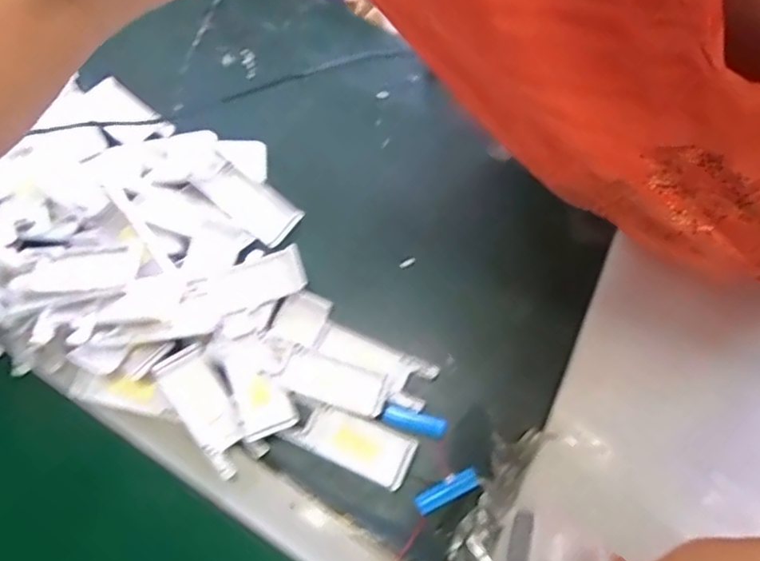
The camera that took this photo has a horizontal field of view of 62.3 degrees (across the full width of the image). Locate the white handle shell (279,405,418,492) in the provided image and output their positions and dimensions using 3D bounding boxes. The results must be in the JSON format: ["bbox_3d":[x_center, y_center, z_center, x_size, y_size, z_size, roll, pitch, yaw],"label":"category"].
[{"bbox_3d":[-0.025,0.127,0.499,0.100,0.012,0.040,22,72,10],"label":"white handle shell"}]

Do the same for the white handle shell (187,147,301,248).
[{"bbox_3d":[-0.123,-0.075,0.565,0.104,0.014,0.046,38,75,-2],"label":"white handle shell"}]

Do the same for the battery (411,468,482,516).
[{"bbox_3d":[0.051,0.160,0.478,0.049,0.014,0.014,-27,71,-8],"label":"battery"}]

